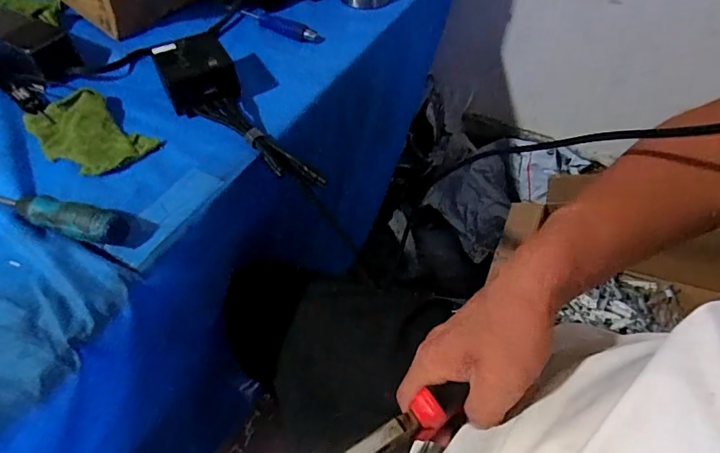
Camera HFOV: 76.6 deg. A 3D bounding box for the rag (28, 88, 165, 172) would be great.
[{"bbox_3d":[-0.286,-0.100,0.475,0.146,0.015,0.078,32,57,22],"label":"rag"}]

